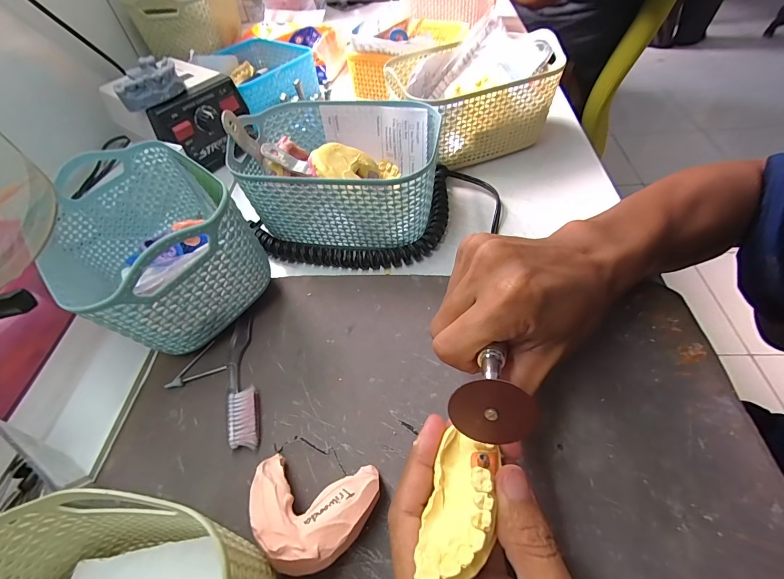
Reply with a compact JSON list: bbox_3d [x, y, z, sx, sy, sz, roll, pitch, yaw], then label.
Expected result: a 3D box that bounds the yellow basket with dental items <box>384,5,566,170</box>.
[{"bbox_3d":[0.089,-0.206,0.404,0.160,0.092,0.121,-19,52,-10],"label":"yellow basket with dental items"}]

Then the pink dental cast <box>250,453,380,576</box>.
[{"bbox_3d":[-0.042,0.115,0.191,0.067,0.032,0.050,1,51,7],"label":"pink dental cast"}]

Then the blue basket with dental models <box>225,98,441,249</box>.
[{"bbox_3d":[-0.044,-0.100,0.331,0.159,0.082,0.115,5,52,10],"label":"blue basket with dental models"}]

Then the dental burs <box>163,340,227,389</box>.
[{"bbox_3d":[-0.144,0.055,0.266,0.040,0.004,0.027,-25,53,-14],"label":"dental burs"}]

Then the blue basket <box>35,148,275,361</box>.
[{"bbox_3d":[-0.184,-0.034,0.284,0.170,0.095,0.110,34,62,29],"label":"blue basket"}]

